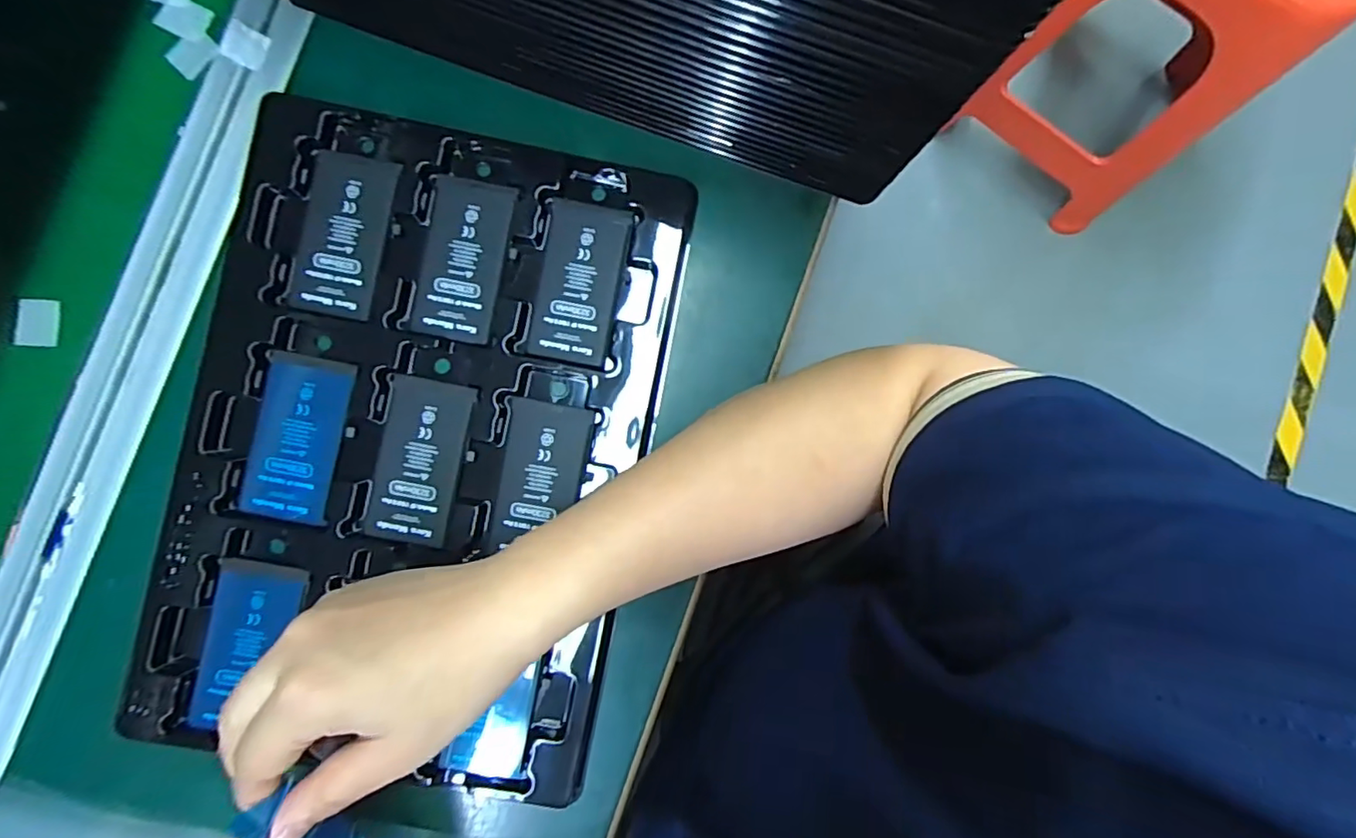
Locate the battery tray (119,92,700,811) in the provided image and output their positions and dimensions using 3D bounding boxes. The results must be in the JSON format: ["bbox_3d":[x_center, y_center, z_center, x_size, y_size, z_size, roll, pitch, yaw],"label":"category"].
[{"bbox_3d":[-0.132,0.014,0.304,0.227,0.023,0.330,12,87,-1],"label":"battery tray"}]

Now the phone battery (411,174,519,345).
[{"bbox_3d":[-0.114,-0.084,0.310,0.045,0.005,0.084,11,87,-1],"label":"phone battery"}]

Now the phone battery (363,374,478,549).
[{"bbox_3d":[-0.134,0.022,0.307,0.043,0.005,0.084,10,87,-1],"label":"phone battery"}]

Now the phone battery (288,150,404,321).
[{"bbox_3d":[-0.175,-0.096,0.307,0.041,0.007,0.085,12,87,-1],"label":"phone battery"}]

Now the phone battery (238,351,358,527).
[{"bbox_3d":[-0.197,0.010,0.303,0.045,0.008,0.084,12,87,-1],"label":"phone battery"}]

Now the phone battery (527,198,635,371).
[{"bbox_3d":[-0.052,-0.072,0.315,0.044,0.007,0.085,10,87,-1],"label":"phone battery"}]

